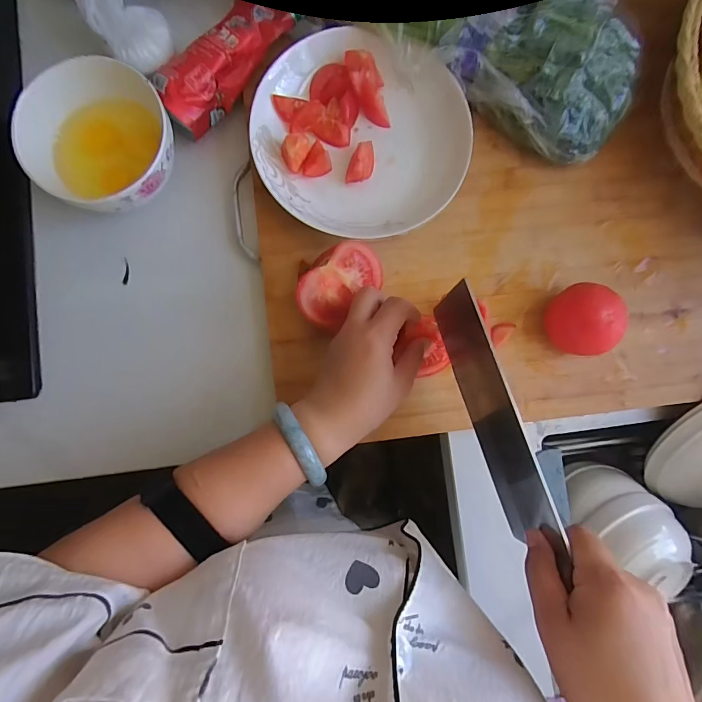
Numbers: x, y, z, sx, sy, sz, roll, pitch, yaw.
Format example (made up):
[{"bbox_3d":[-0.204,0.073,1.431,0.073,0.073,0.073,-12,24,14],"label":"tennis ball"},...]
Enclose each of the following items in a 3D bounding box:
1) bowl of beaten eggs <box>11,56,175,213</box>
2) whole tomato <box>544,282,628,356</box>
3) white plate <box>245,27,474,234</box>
[{"bbox_3d":[-0.229,-0.188,0.378,0.123,0.055,0.120,0,86,-3],"label":"bowl of beaten eggs"},{"bbox_3d":[0.216,-0.029,0.378,0.055,0.055,0.064,-17,87,-4],"label":"whole tomato"},{"bbox_3d":[0.009,-0.198,0.387,0.194,0.041,0.184,0,86,-3],"label":"white plate"}]

